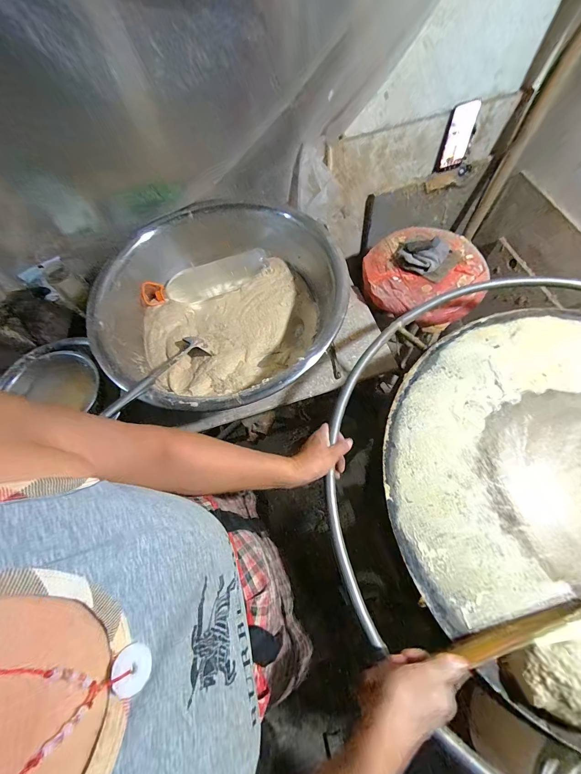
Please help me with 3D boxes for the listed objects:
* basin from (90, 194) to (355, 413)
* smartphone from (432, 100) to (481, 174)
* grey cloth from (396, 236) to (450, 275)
[{"bbox_3d":[-0.195,-0.219,0.810,0.620,0.175,0.598,-1,65,3],"label":"basin"},{"bbox_3d":[0.473,-0.707,0.885,0.093,0.155,0.011,-14,53,-10],"label":"smartphone"},{"bbox_3d":[0.347,-0.348,0.827,0.117,0.048,0.091,30,70,15],"label":"grey cloth"}]

